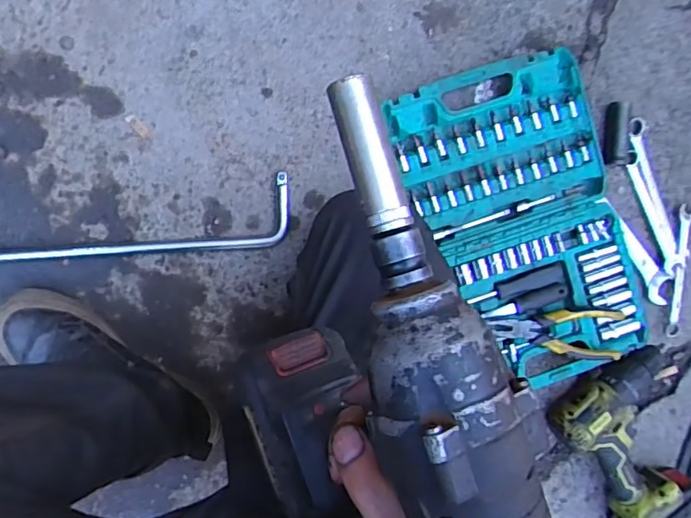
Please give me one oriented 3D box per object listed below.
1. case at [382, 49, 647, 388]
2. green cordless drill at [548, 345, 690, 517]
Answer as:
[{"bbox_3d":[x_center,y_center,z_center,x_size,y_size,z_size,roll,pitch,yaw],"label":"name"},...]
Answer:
[{"bbox_3d":[0.209,-0.035,0.670,0.251,0.044,0.385,-18,96,-4],"label":"case"},{"bbox_3d":[0.378,0.234,0.702,0.171,0.068,0.231,-34,97,-2],"label":"green cordless drill"}]

